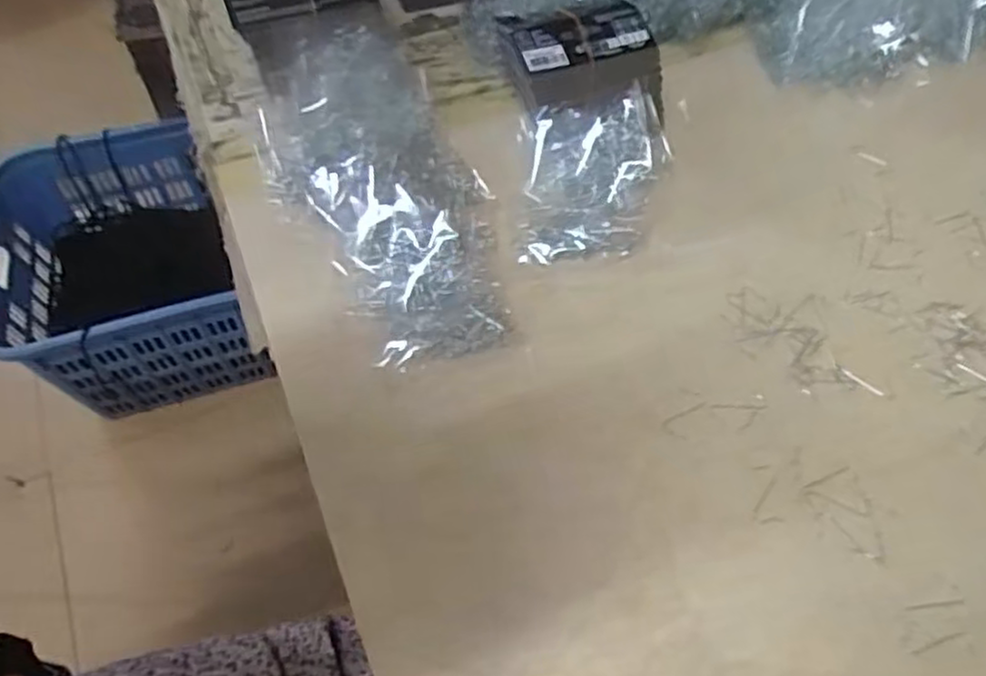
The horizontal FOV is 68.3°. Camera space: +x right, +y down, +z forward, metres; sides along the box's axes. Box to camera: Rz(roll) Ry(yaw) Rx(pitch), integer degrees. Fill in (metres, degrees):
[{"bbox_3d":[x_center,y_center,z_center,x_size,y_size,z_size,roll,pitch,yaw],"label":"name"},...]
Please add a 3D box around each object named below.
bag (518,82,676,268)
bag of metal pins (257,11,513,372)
[{"bbox_3d":[0.073,-0.115,0.511,0.106,0.038,0.129,0,57,1],"label":"bag"},{"bbox_3d":[-0.077,-0.111,0.501,0.132,0.053,0.281,-22,60,-13],"label":"bag of metal pins"}]

